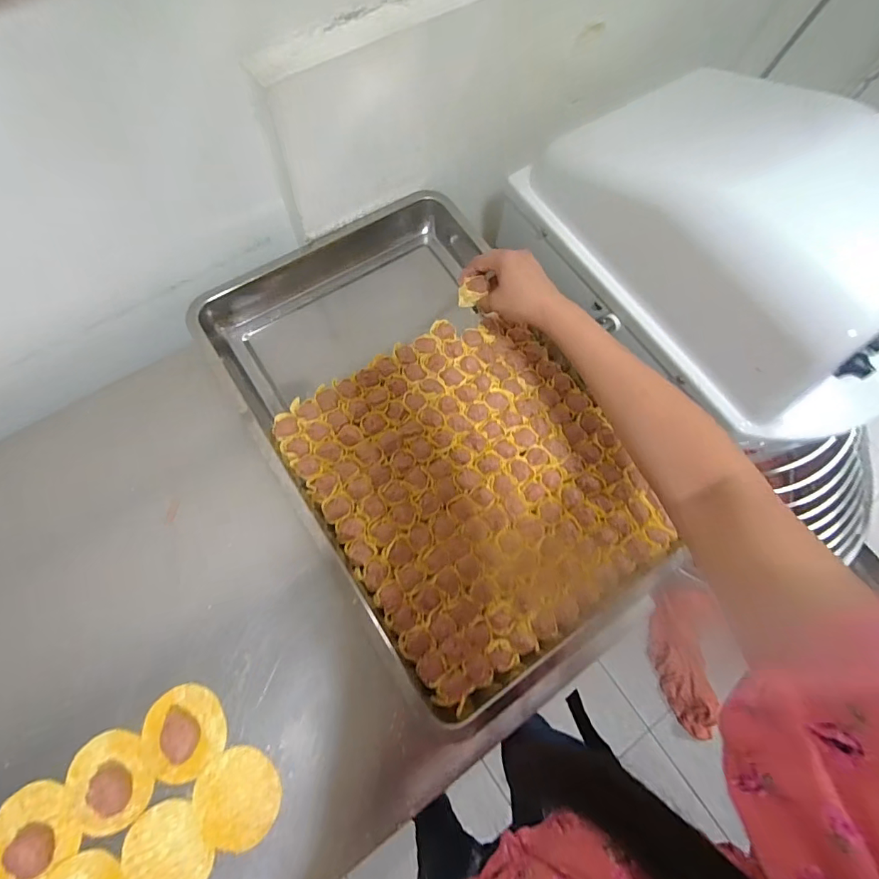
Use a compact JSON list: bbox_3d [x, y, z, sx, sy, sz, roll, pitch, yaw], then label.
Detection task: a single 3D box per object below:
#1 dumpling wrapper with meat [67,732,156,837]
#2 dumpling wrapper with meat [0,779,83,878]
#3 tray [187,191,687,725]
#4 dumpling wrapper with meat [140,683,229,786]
[{"bbox_3d":[-0.323,0.331,0.441,0.069,0.028,0.084,-28,75,-12],"label":"dumpling wrapper with meat"},{"bbox_3d":[-0.381,0.370,0.434,0.069,0.015,0.078,-40,78,-15],"label":"dumpling wrapper with meat"},{"bbox_3d":[-0.006,-0.024,0.568,0.359,0.070,0.577,-32,76,-13],"label":"tray"},{"bbox_3d":[-0.261,0.295,0.460,0.081,0.022,0.078,1,71,-3],"label":"dumpling wrapper with meat"}]

